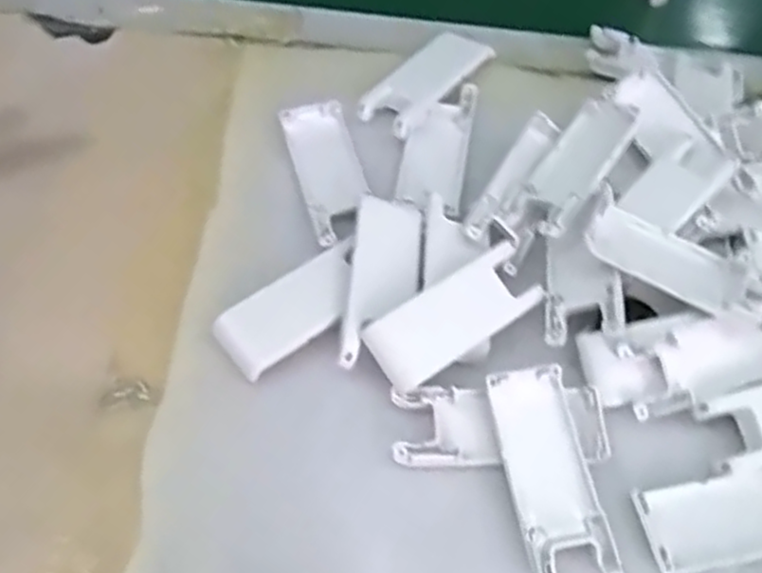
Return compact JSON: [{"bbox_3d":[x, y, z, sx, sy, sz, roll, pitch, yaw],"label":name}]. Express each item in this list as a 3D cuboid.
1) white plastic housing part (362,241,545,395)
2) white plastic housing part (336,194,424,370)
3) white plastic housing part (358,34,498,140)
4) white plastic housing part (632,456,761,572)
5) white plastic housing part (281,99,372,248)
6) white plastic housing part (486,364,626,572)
[{"bbox_3d":[0.039,0.016,0.396,0.097,0.013,0.039,-31,82,-20],"label":"white plastic housing part"},{"bbox_3d":[0.002,-0.004,0.409,0.038,0.015,0.103,9,59,1],"label":"white plastic housing part"},{"bbox_3d":[0.030,-0.135,0.496,0.038,0.014,0.101,36,63,16],"label":"white plastic housing part"},{"bbox_3d":[0.171,0.107,0.358,0.094,0.008,0.041,-7,60,-9],"label":"white plastic housing part"},{"bbox_3d":[-0.031,-0.072,0.456,0.039,0.006,0.105,-12,61,-12],"label":"white plastic housing part"},{"bbox_3d":[0.081,0.090,0.357,0.039,0.014,0.104,-7,60,-9],"label":"white plastic housing part"}]

